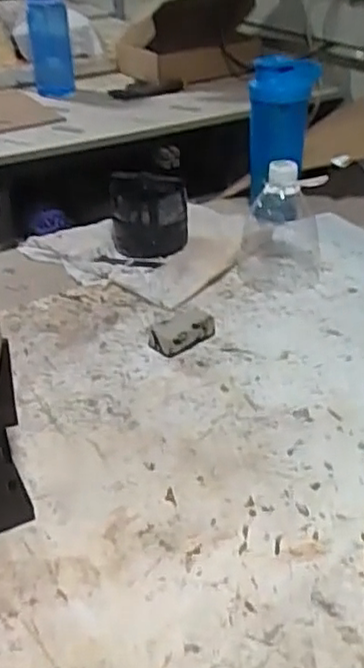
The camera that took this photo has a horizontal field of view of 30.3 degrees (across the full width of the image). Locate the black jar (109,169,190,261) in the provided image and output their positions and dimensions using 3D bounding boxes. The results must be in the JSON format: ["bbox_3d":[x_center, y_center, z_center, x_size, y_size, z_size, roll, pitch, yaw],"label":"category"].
[{"bbox_3d":[-0.046,-0.166,0.926,0.102,0.084,0.109,-4,33,-3],"label":"black jar"}]

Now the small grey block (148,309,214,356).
[{"bbox_3d":[0.002,-0.004,0.740,0.075,0.025,0.044,-25,40,-31],"label":"small grey block"}]

